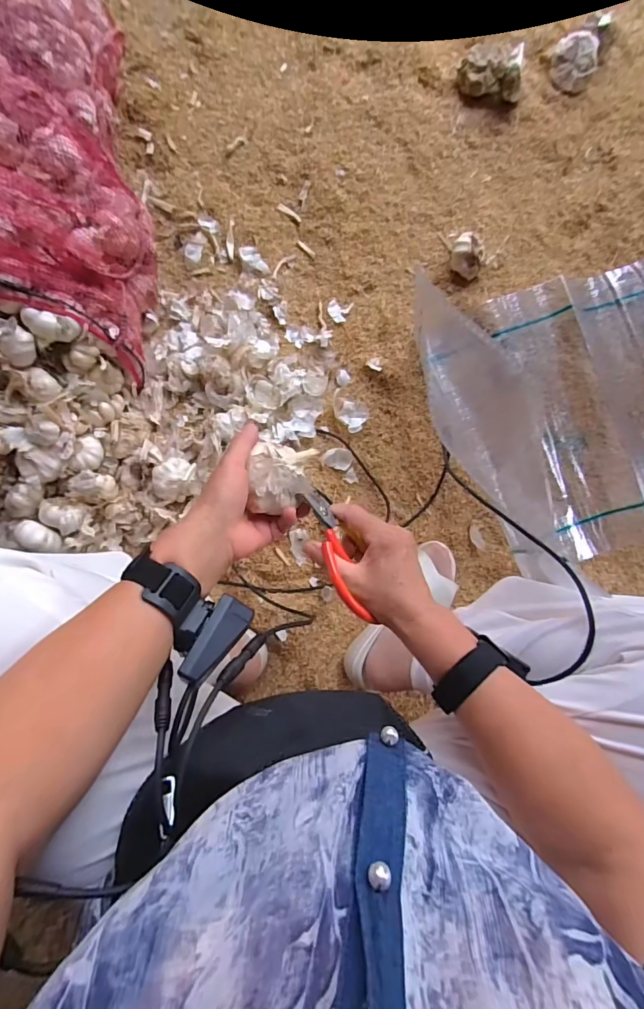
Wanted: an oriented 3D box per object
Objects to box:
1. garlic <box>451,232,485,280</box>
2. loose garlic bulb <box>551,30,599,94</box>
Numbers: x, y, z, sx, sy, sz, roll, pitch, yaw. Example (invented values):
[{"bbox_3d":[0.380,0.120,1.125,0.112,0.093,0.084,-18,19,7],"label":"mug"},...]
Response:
[{"bbox_3d":[0.233,-0.401,0.708,0.052,0.046,0.067,2,87,-4],"label":"garlic"},{"bbox_3d":[0.409,-0.716,0.721,0.071,0.042,0.065,0,88,-4],"label":"loose garlic bulb"}]

